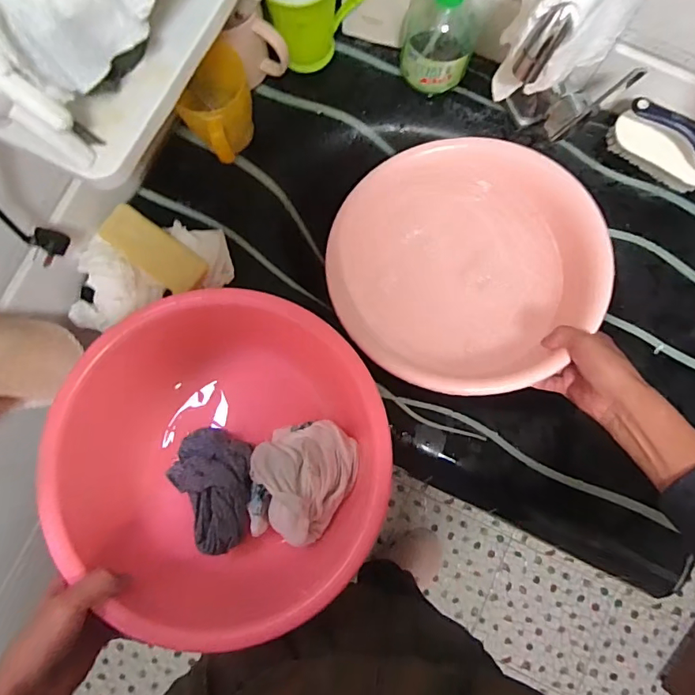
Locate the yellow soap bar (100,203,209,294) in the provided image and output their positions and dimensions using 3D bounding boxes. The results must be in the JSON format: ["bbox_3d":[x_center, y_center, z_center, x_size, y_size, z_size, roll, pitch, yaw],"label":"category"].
[{"bbox_3d":[-0.226,-0.112,0.567,0.121,0.033,0.052,37,84,5],"label":"yellow soap bar"}]

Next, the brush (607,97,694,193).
[{"bbox_3d":[0.381,-0.239,0.574,0.127,0.064,0.042,32,84,4],"label":"brush"}]

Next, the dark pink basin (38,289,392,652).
[{"bbox_3d":[-0.114,0.094,0.479,0.299,0.114,0.280,0,82,0],"label":"dark pink basin"}]

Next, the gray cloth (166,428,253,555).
[{"bbox_3d":[-0.141,0.144,0.491,0.083,0.034,0.114,5,82,1],"label":"gray cloth"}]

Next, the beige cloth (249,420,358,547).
[{"bbox_3d":[-0.047,0.133,0.475,0.095,0.053,0.122,17,83,3],"label":"beige cloth"}]

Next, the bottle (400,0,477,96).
[{"bbox_3d":[0.109,-0.375,0.548,0.085,0.165,0.091,15,83,2],"label":"bottle"}]

